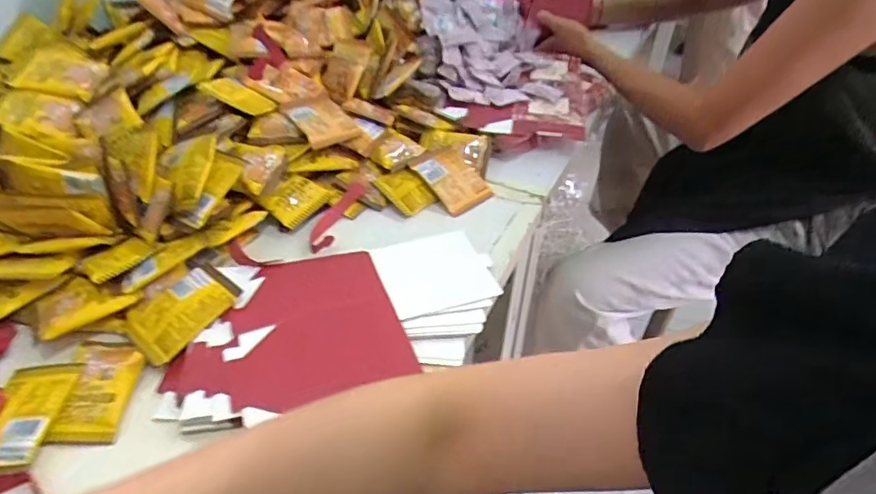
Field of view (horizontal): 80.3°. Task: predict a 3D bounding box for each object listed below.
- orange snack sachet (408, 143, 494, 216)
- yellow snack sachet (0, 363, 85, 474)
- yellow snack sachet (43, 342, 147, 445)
[{"bbox_3d":[0.019,-0.086,0.630,0.072,0.013,0.092,-29,70,-29],"label":"orange snack sachet"},{"bbox_3d":[-0.326,0.131,0.405,0.058,0.008,0.089,-2,42,-2],"label":"yellow snack sachet"},{"bbox_3d":[-0.278,0.116,0.431,0.058,0.017,0.093,-5,42,-5],"label":"yellow snack sachet"}]

